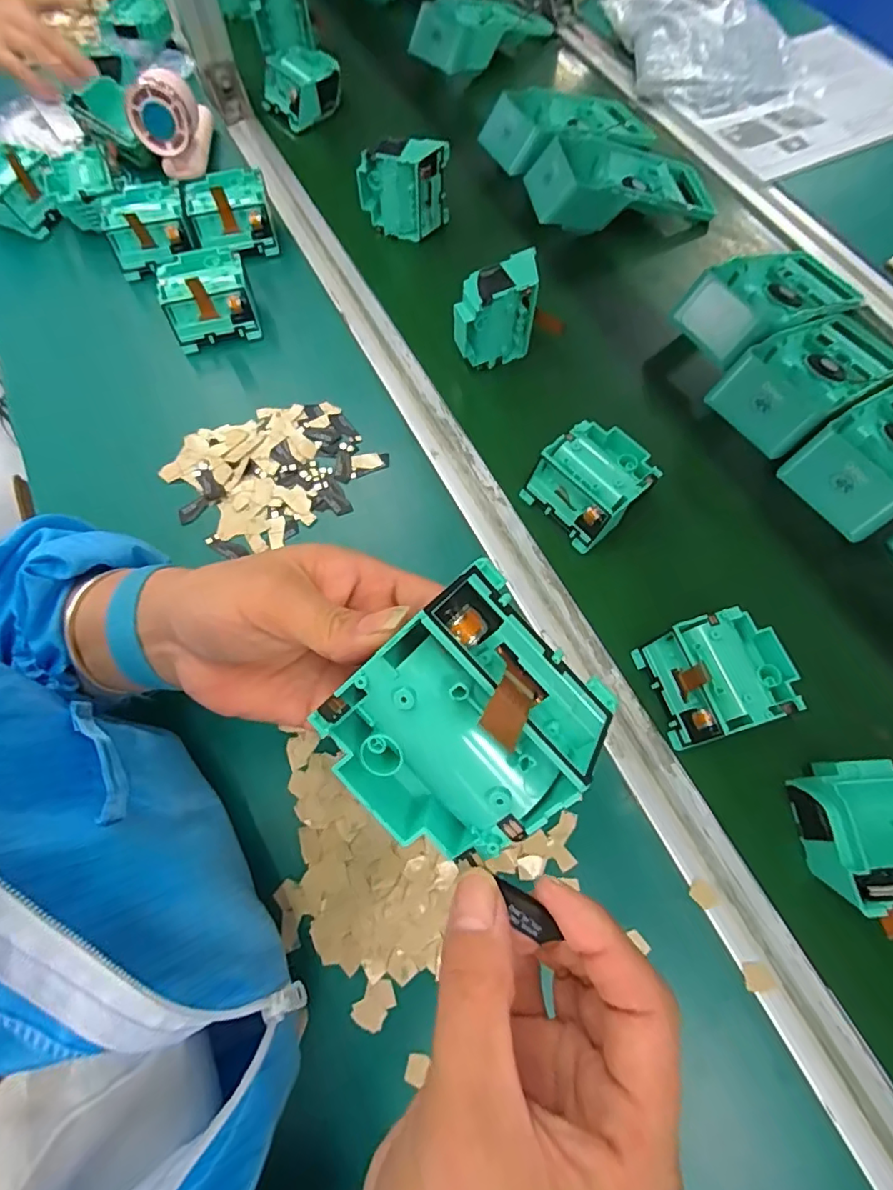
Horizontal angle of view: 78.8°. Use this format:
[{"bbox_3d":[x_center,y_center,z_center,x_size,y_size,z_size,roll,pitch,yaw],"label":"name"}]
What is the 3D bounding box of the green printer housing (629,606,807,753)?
[{"bbox_3d":[0.179,0.053,0.359,0.078,0.041,0.073,-18,67,-6],"label":"green printer housing"}]

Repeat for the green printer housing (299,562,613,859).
[{"bbox_3d":[0.006,0.043,0.189,0.075,0.053,0.080,46,111,-1],"label":"green printer housing"}]

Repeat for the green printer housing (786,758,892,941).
[{"bbox_3d":[0.255,0.144,0.321,0.076,0.039,0.094,-6,66,0],"label":"green printer housing"}]

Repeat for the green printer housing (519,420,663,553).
[{"bbox_3d":[0.111,-0.087,0.416,0.079,0.032,0.075,-38,70,-13],"label":"green printer housing"}]

